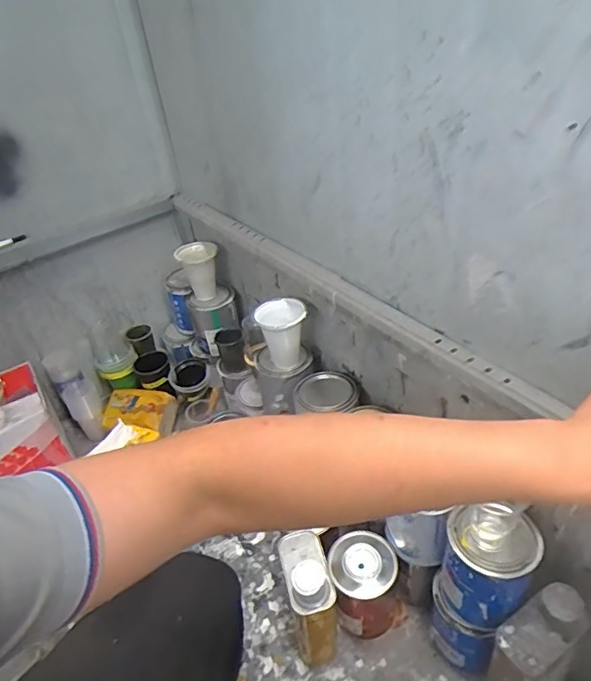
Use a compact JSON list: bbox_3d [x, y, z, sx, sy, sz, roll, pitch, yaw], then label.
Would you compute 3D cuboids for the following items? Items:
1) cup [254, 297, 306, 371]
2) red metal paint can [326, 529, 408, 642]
[{"bbox_3d":[-0.022,-0.010,0.898,0.081,0.110,0.086,-5,37,3],"label":"cup"},{"bbox_3d":[0.111,0.374,0.789,0.107,0.142,0.095,-10,37,-3],"label":"red metal paint can"}]

